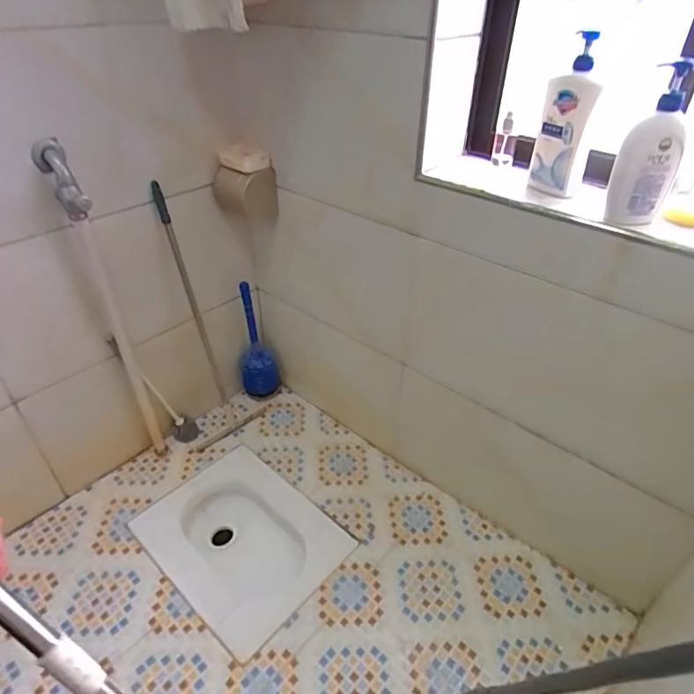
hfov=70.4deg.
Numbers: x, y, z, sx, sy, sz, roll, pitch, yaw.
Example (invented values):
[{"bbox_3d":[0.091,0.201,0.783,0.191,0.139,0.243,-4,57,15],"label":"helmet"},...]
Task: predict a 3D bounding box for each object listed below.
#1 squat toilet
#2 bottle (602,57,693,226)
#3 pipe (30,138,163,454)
[{"bbox_3d":[-0.309,0.595,1.463,0.552,0.137,0.421,28,45,31],"label":"squat toilet"},{"bbox_3d":[0.495,-0.319,0.798,0.087,0.245,0.058,23,42,26],"label":"bottle"},{"bbox_3d":[-0.646,-0.046,1.364,0.074,0.980,0.159,-19,42,-25],"label":"pipe"}]

